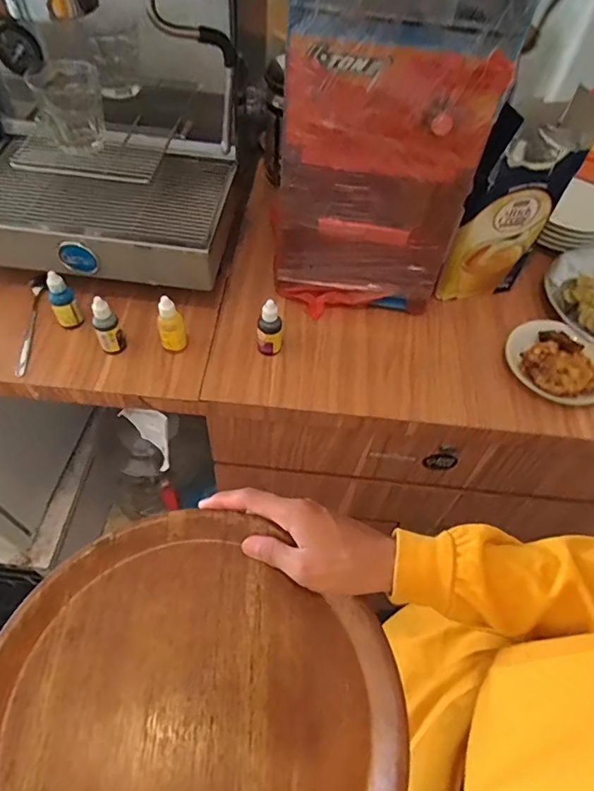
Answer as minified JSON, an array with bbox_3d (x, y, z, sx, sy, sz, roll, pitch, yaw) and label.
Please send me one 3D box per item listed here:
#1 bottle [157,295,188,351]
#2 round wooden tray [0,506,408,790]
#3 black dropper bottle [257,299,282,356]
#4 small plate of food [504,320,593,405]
[{"bbox_3d":[-0.153,-0.084,0.615,0.027,0.081,0.024,7,54,1],"label":"bottle"},{"bbox_3d":[-0.076,0.232,0.350,0.284,0.030,0.271,2,54,-3],"label":"round wooden tray"},{"bbox_3d":[-0.034,-0.085,0.622,0.030,0.081,0.031,4,54,-2],"label":"black dropper bottle"},{"bbox_3d":[0.334,-0.046,0.640,0.118,0.035,0.127,2,54,-3],"label":"small plate of food"}]

